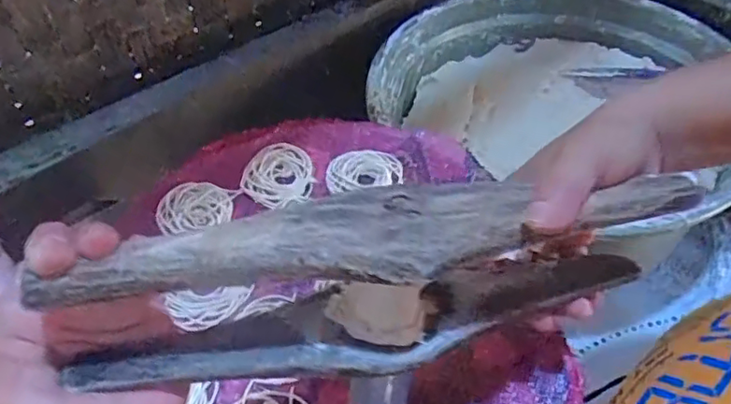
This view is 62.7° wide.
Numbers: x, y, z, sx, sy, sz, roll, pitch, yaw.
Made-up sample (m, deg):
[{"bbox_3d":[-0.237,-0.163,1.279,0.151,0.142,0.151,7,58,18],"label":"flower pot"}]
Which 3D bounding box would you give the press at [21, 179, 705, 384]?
[{"bbox_3d":[0.012,0.036,0.286,0.300,0.086,0.059,-4,48,-18],"label":"press"}]

